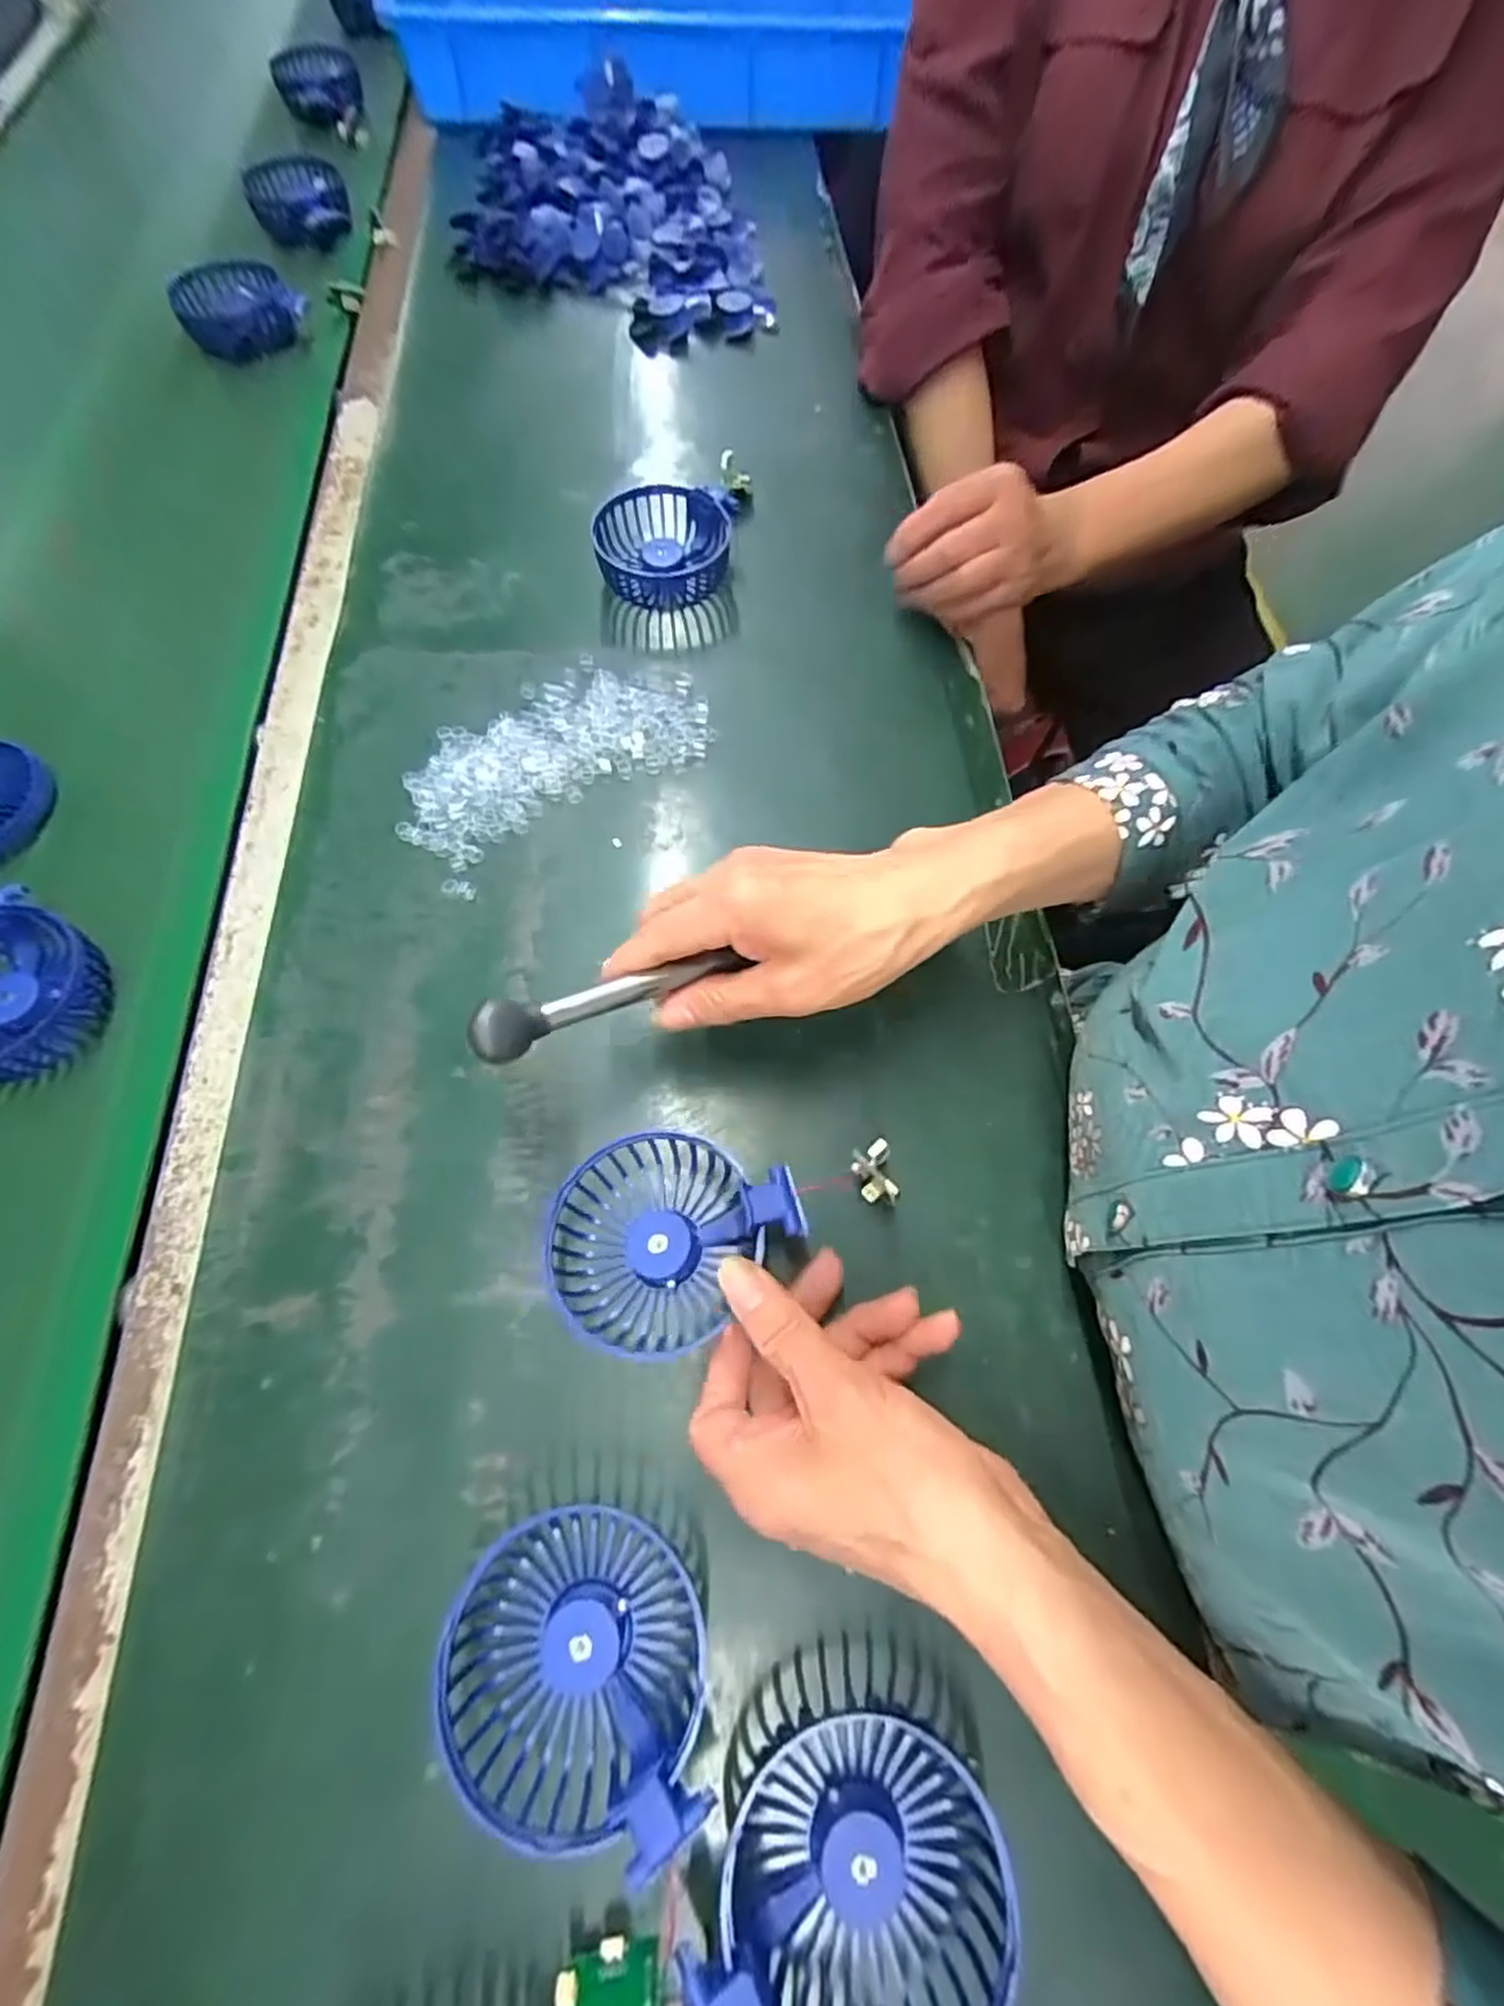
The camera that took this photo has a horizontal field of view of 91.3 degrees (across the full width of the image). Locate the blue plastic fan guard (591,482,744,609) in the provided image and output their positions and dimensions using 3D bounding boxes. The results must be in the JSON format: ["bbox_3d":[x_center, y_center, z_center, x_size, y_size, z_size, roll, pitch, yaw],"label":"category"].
[{"bbox_3d":[-0.059,-0.305,0.498,0.092,0.039,0.082,2,67,0],"label":"blue plastic fan guard"}]

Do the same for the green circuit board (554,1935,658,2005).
[{"bbox_3d":[-0.045,0.303,0.226,0.030,0.022,0.004,-4,101,-6],"label":"green circuit board"}]

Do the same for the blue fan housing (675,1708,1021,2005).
[{"bbox_3d":[0.036,0.288,0.233,0.093,0.034,0.077,-41,73,-17],"label":"blue fan housing"}]

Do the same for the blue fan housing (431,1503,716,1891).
[{"bbox_3d":[-0.061,0.231,0.257,0.092,0.035,0.079,11,67,3],"label":"blue fan housing"}]

